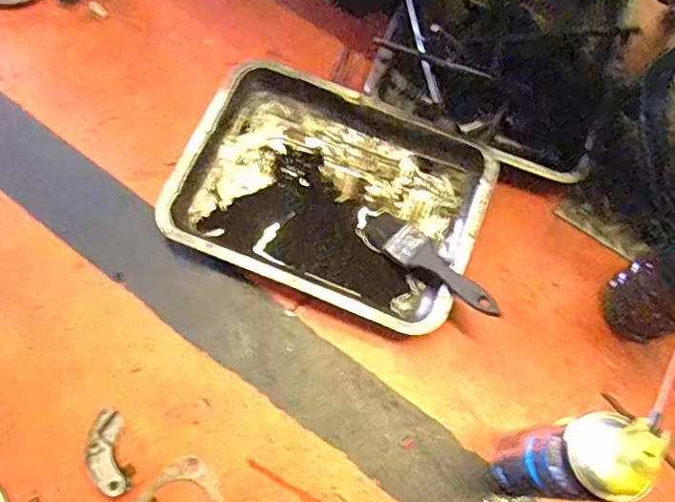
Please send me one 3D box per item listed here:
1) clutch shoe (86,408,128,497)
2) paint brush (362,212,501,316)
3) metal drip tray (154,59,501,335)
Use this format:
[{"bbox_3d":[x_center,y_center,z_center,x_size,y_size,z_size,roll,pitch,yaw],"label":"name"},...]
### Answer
[{"bbox_3d":[-0.235,0.205,0.571,0.033,0.018,0.082,-11,70,-6],"label":"clutch shoe"},{"bbox_3d":[0.103,0.010,0.630,0.044,0.014,0.186,-39,55,-15],"label":"paint brush"},{"bbox_3d":[-0.010,-0.068,0.666,0.340,0.054,0.245,22,70,6],"label":"metal drip tray"}]

